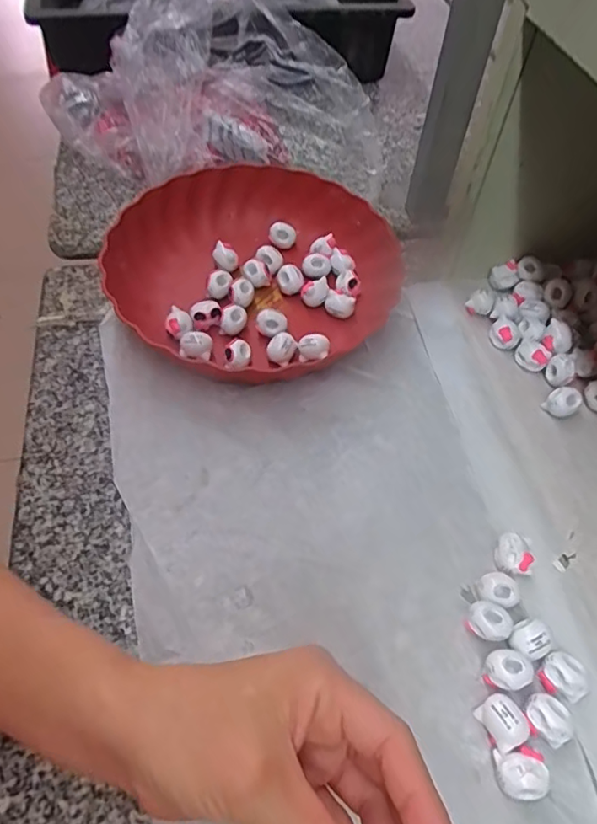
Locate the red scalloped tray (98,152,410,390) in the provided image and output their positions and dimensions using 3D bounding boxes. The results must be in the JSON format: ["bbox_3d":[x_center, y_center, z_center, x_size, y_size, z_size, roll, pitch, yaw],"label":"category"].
[{"bbox_3d":[-0.040,-0.128,0.488,0.240,0.061,0.225,-31,62,-22],"label":"red scalloped tray"}]

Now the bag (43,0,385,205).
[{"bbox_3d":[-0.074,-0.324,0.549,0.290,0.151,0.188,-25,60,-19],"label":"bag"}]

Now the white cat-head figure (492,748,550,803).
[{"bbox_3d":[0.116,0.191,0.288,0.025,0.017,0.022,3,55,-1],"label":"white cat-head figure"}]

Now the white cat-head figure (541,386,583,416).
[{"bbox_3d":[0.198,-0.007,0.412,0.022,0.023,0.020,1,55,-2],"label":"white cat-head figure"}]

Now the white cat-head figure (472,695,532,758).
[{"bbox_3d":[0.112,0.171,0.302,0.019,0.020,0.025,-20,58,-16],"label":"white cat-head figure"}]

